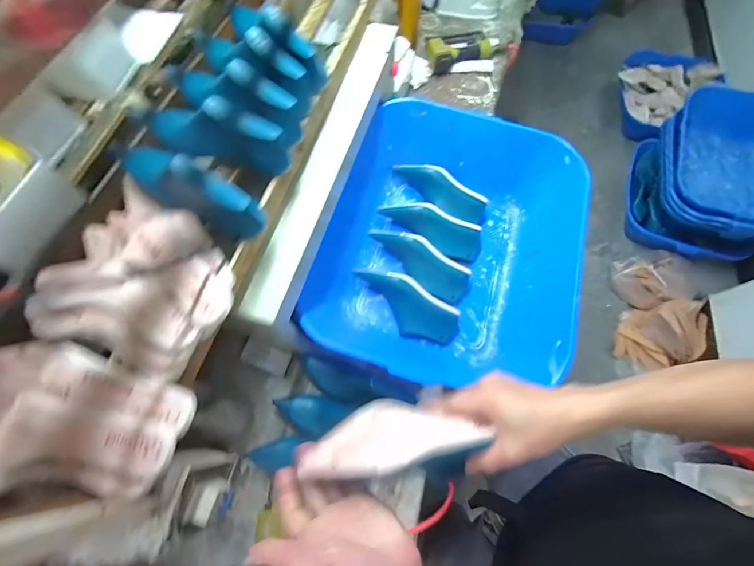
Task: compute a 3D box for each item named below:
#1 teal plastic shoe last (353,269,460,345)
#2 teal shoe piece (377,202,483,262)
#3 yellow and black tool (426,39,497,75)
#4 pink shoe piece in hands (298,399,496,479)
[{"bbox_3d":[0.059,0.045,0.741,0.260,0.076,0.088,32,71,10],"label":"teal plastic shoe last"},{"bbox_3d":[0.132,-0.149,0.818,0.265,0.077,0.089,29,70,9],"label":"teal shoe piece"},{"bbox_3d":[0.266,-0.720,1.038,0.209,0.064,0.120,-10,69,-6],"label":"yellow and black tool"},{"bbox_3d":[0.016,0.160,0.355,0.193,0.036,0.066,-10,69,0],"label":"pink shoe piece in hands"}]

